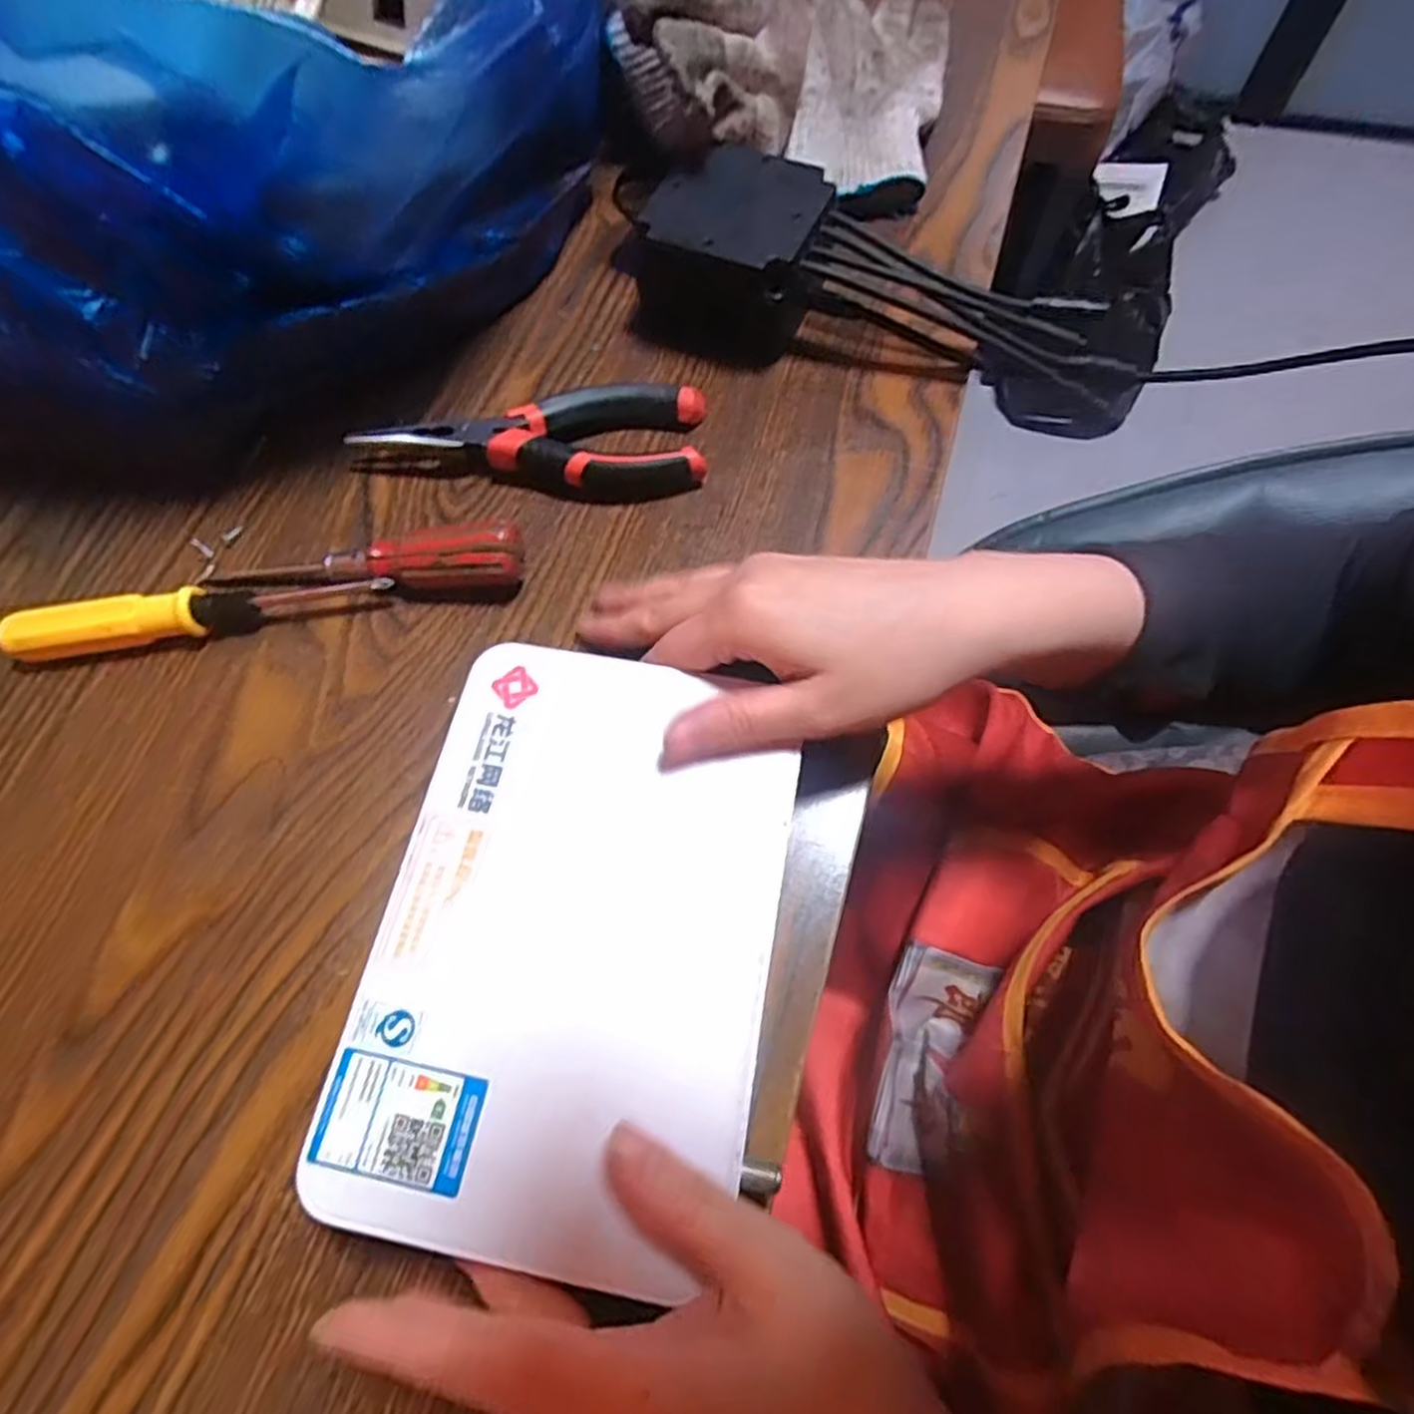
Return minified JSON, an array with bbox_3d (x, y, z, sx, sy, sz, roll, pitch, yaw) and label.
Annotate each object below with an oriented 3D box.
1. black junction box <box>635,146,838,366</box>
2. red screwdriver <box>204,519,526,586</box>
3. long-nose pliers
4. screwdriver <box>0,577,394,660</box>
[{"bbox_3d":[0.015,-0.230,0.352,0.077,0.020,0.073,25,70,13],"label":"black junction box"},{"bbox_3d":[-0.142,-0.057,0.314,0.131,0.025,0.021,-6,66,0],"label":"red screwdriver"},{"bbox_3d":[-0.077,-0.121,0.342,0.148,0.019,0.050,-1,66,2],"label":"long-nose pliers"},{"bbox_3d":[-0.210,-0.039,0.311,0.152,0.018,0.019,-8,66,-1],"label":"screwdriver"}]

